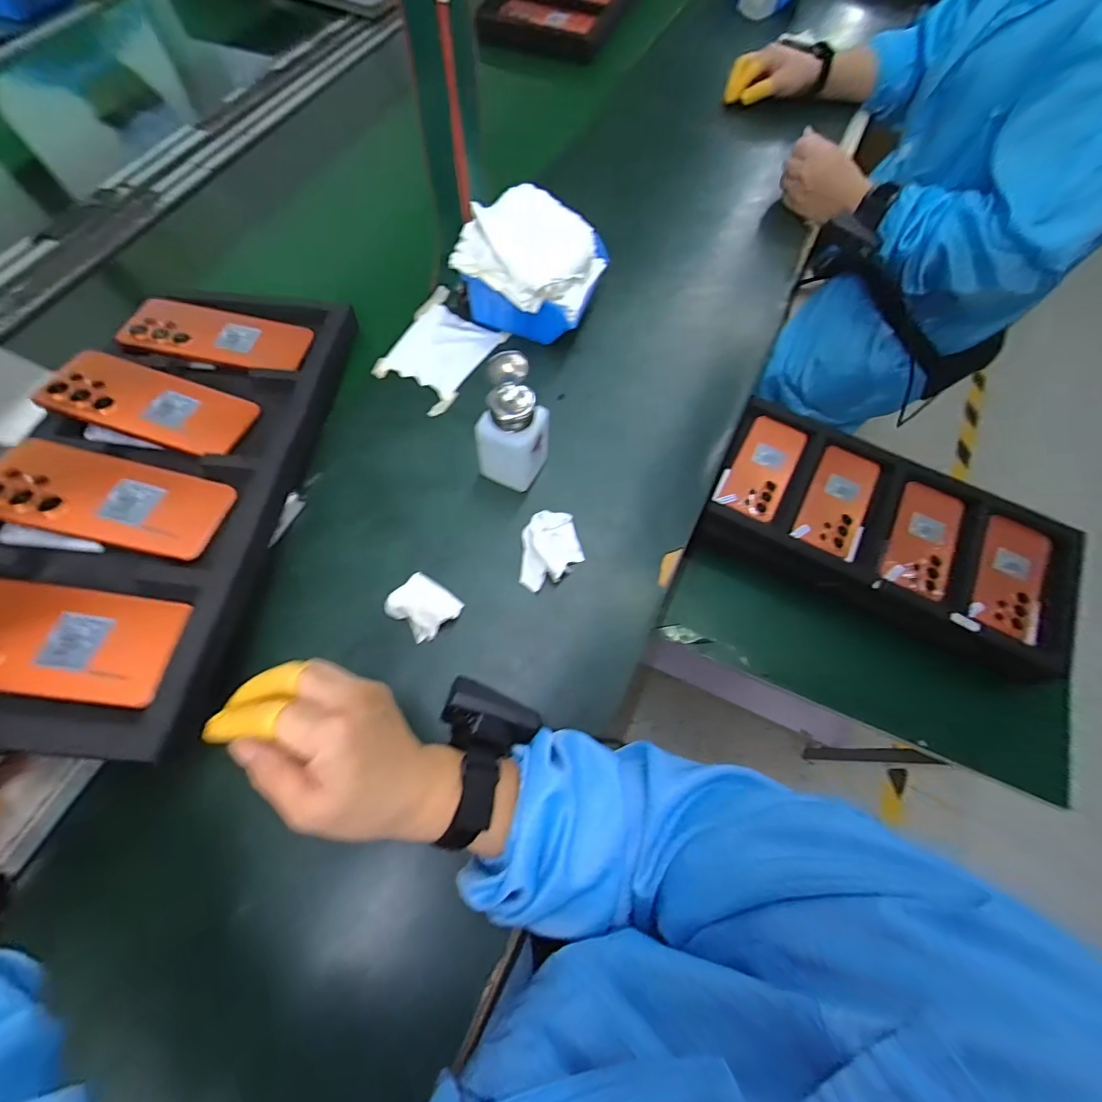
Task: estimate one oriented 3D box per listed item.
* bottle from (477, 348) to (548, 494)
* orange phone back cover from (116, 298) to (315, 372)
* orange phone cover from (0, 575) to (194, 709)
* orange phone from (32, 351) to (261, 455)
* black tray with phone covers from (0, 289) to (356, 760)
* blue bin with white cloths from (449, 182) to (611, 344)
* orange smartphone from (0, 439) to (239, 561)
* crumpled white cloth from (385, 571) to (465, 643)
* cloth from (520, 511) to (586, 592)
[{"bbox_3d":[-0.035,-0.105,0.439,0.050,0.118,0.054,32,70,11],"label":"bottle"},{"bbox_3d":[-0.346,-0.227,0.503,0.172,0.009,0.070,6,66,-9],"label":"orange phone back cover"},{"bbox_3d":[-0.348,0.059,0.333,0.174,0.009,0.082,8,53,-6],"label":"orange phone cover"},{"bbox_3d":[-0.370,-0.136,0.446,0.172,0.007,0.075,18,57,-4],"label":"orange phone"},{"bbox_3d":[-0.343,-0.075,0.420,0.221,0.032,0.463,6,59,-7],"label":"black tray with phone covers"},{"bbox_3d":[-0.021,-0.306,0.525,0.133,0.114,0.120,24,68,8],"label":"blue bin with white cloths"},{"bbox_3d":[-0.359,-0.042,0.389,0.170,0.007,0.075,15,60,-8],"label":"orange smartphone"},{"bbox_3d":[-0.114,0.050,0.428,0.054,0.019,0.048,37,71,13],"label":"crumpled white cloth"},{"bbox_3d":[0.001,-0.003,0.452,0.056,0.024,0.075,3,67,-1],"label":"cloth"}]

